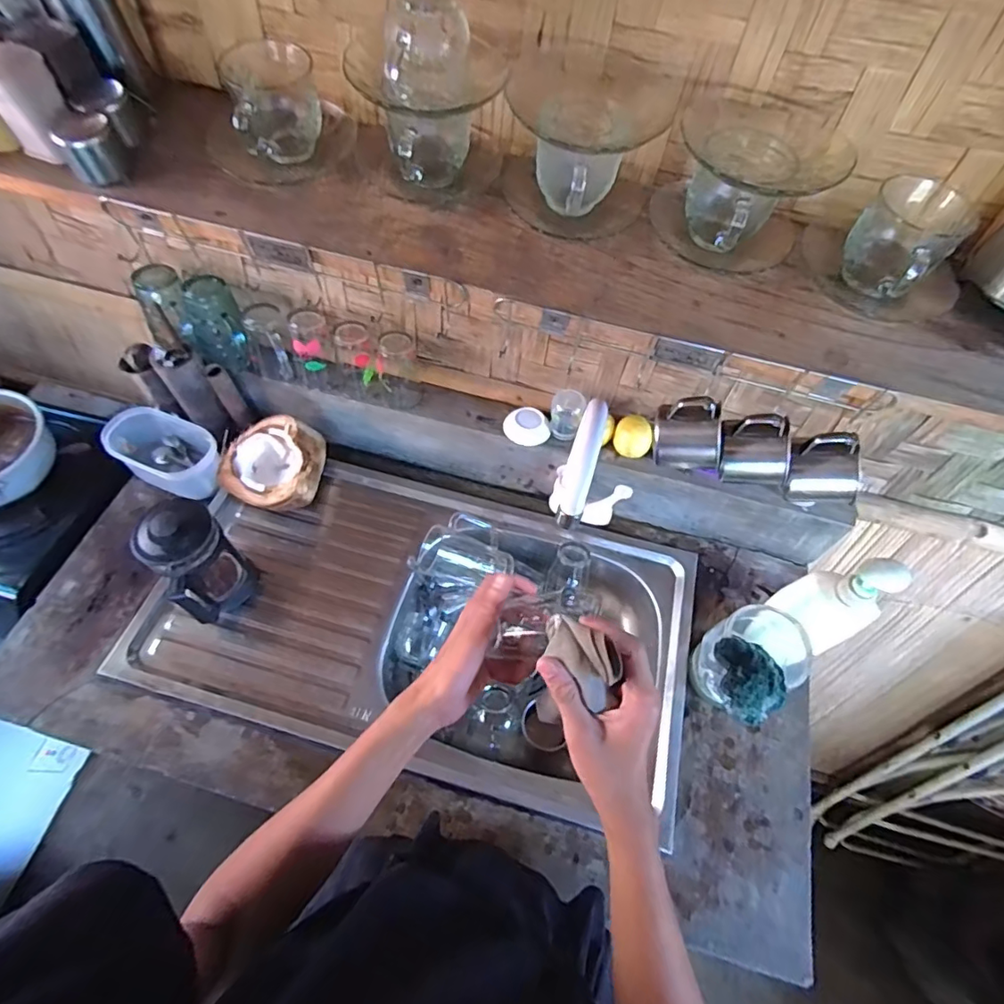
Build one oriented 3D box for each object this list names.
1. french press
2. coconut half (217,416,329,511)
[{"bbox_3d":[-0.402,0.084,0.685,0.082,0.194,0.101,24,62,10],"label":"french press"},{"bbox_3d":[-0.357,-0.055,0.809,0.154,0.104,0.124,7,61,1],"label":"coconut half"}]

